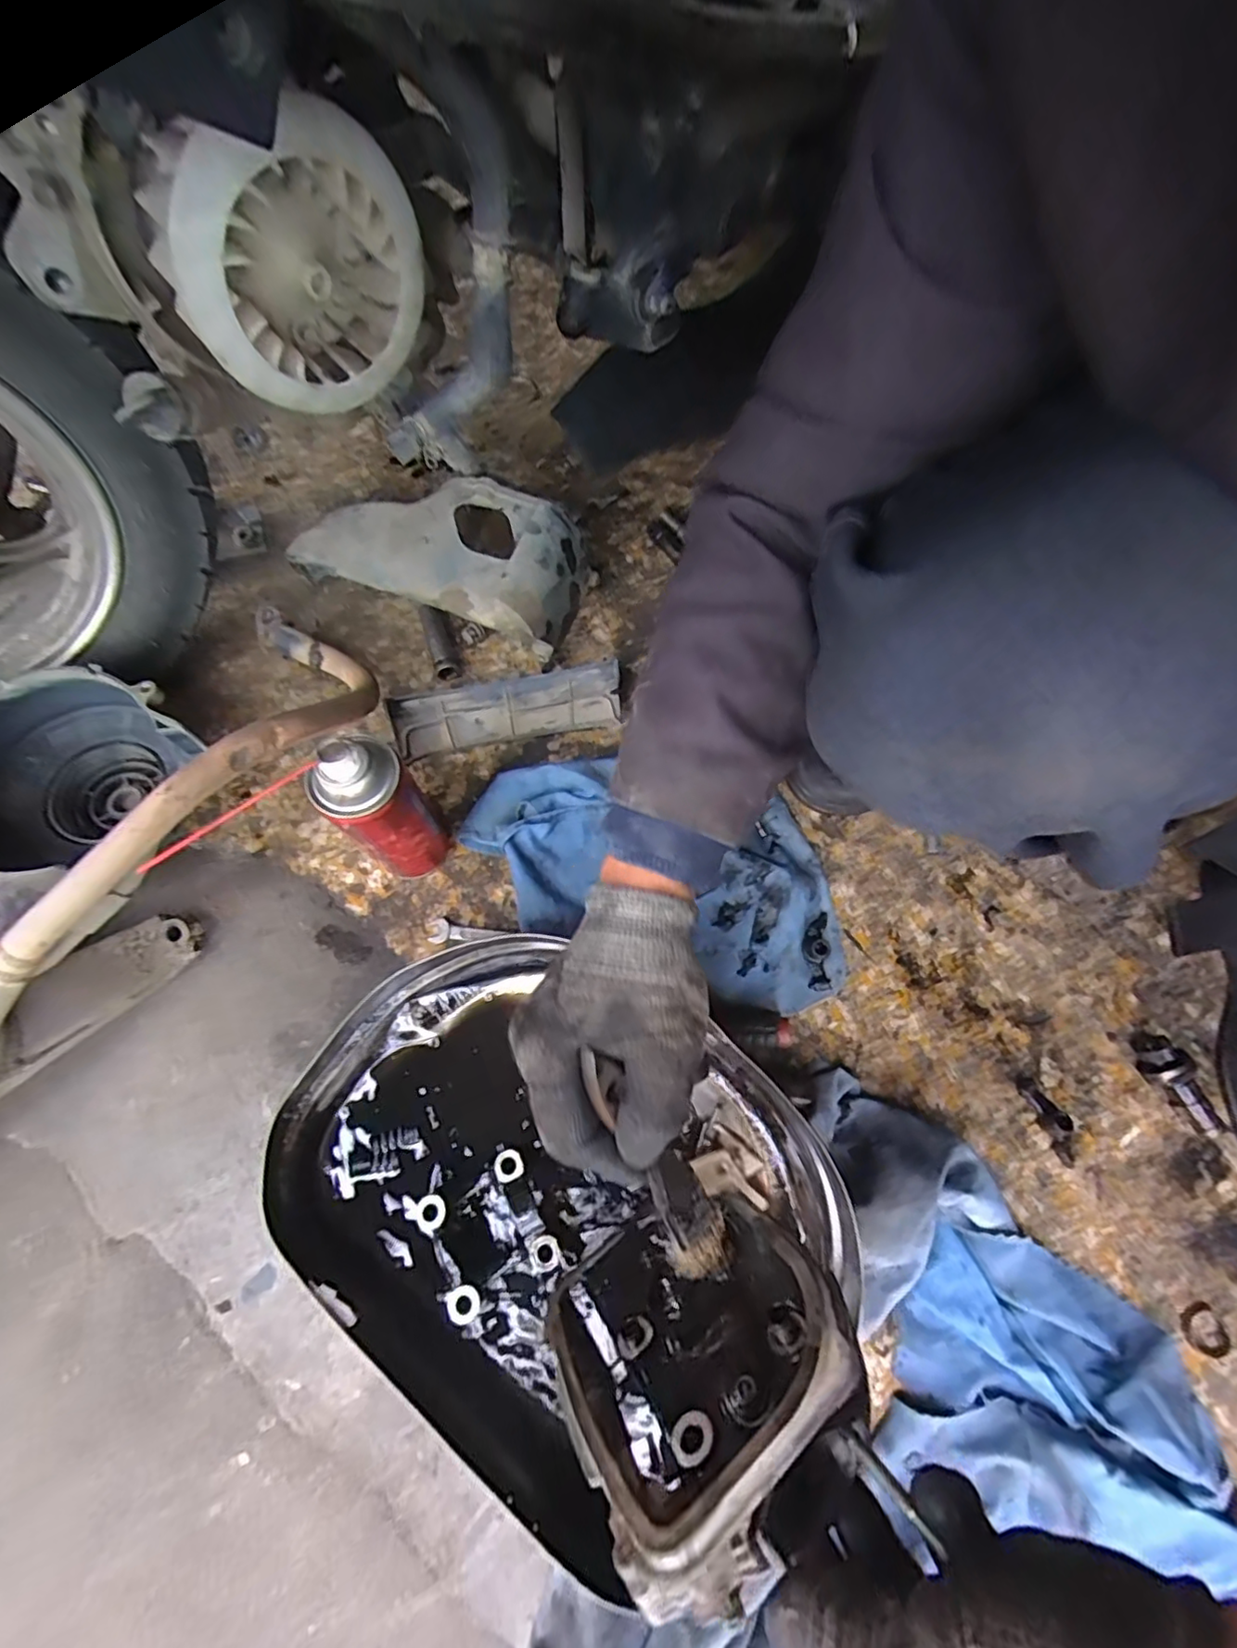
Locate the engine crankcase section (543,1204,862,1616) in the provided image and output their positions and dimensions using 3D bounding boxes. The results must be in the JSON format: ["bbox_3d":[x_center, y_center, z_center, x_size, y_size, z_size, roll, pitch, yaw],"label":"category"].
[{"bbox_3d":[0.034,0.230,0.270,0.116,0.141,0.027,-29,97,-21],"label":"engine crankcase section"}]

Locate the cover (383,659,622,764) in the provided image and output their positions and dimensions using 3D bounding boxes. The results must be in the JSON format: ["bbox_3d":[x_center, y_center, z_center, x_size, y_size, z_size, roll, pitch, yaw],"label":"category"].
[{"bbox_3d":[-0.099,-0.105,0.555,0.199,0.030,0.068,-12,70,-7],"label":"cover"}]

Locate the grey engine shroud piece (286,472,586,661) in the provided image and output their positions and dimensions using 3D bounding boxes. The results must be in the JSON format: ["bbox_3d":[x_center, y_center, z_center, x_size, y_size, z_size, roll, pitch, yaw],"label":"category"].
[{"bbox_3d":[-0.158,-0.248,0.570,0.238,0.101,0.125,21,70,6],"label":"grey engine shroud piece"}]

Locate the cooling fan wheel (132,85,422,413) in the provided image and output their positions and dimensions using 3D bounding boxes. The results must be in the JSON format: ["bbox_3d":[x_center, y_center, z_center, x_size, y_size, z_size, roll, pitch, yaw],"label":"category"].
[{"bbox_3d":[-0.161,-0.289,0.320,0.130,0.117,0.054,-31,74,-13],"label":"cooling fan wheel"}]

